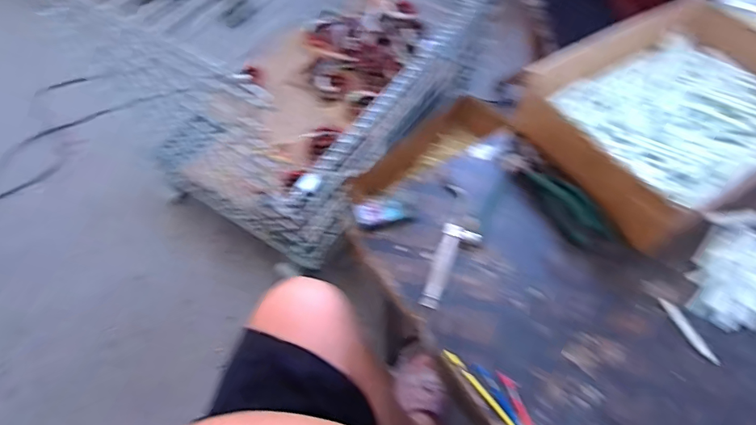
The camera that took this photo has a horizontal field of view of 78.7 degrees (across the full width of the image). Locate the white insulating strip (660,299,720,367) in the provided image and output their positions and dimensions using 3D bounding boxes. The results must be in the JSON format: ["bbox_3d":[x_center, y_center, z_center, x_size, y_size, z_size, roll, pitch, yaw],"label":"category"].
[{"bbox_3d":[0.323,0.122,0.479,0.013,0.006,0.075,-19,56,-10],"label":"white insulating strip"}]

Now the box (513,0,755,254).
[{"bbox_3d":[0.383,-0.130,0.582,0.343,0.089,0.247,-24,59,-14],"label":"box"}]

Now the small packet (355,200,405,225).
[{"bbox_3d":[0.003,0.000,0.550,0.057,0.011,0.027,-9,57,-4],"label":"small packet"}]

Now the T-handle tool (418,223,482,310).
[{"bbox_3d":[0.079,0.060,0.513,0.040,0.012,0.103,21,59,15],"label":"T-handle tool"}]

